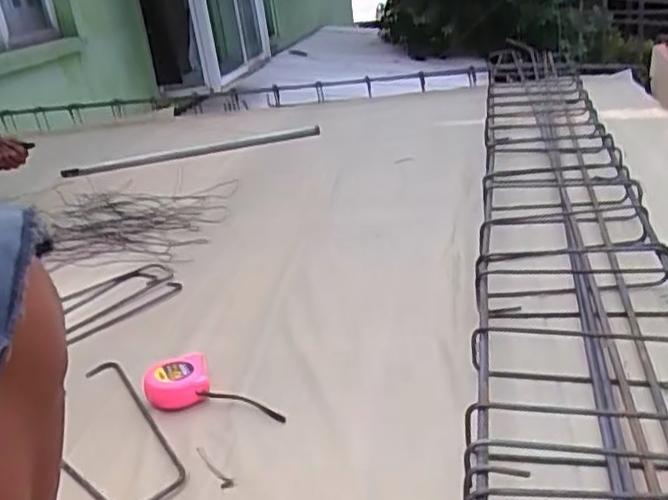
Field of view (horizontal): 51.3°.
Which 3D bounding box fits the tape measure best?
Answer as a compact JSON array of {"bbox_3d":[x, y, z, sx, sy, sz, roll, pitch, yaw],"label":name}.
[{"bbox_3d":[-0.163,0.192,0.954,0.203,0.055,0.065,11,26,11],"label":"tape measure"}]

